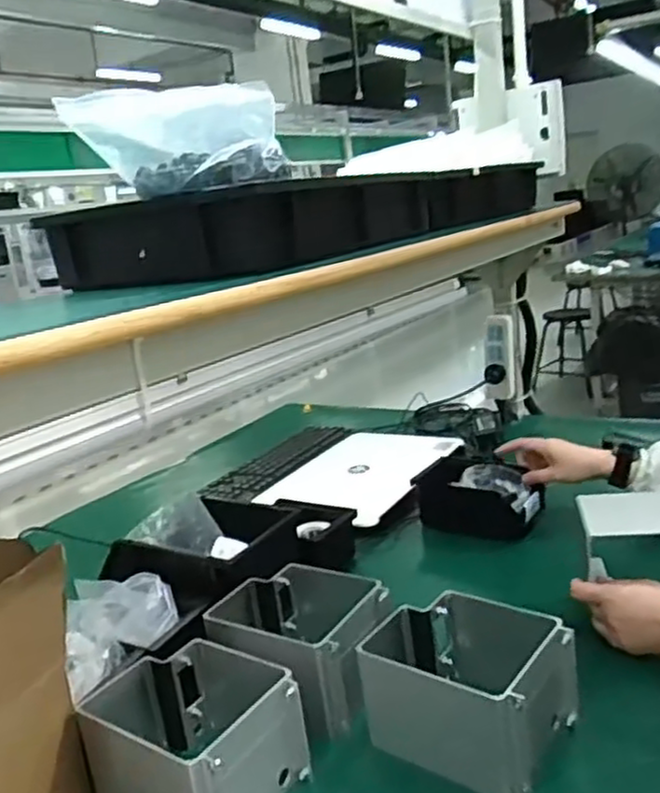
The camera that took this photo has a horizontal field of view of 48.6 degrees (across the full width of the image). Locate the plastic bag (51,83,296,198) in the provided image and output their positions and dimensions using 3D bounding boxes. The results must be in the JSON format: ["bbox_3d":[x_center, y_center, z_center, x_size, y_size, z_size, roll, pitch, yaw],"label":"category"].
[{"bbox_3d":[-0.128,-0.222,0.635,0.170,0.082,0.087,-6,15,2],"label":"plastic bag"}]

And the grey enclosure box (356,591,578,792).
[{"bbox_3d":[0.131,0.275,0.692,0.169,0.110,0.139,6,20,41],"label":"grey enclosure box"}]

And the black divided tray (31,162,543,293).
[{"bbox_3d":[0.049,-0.255,1.003,0.245,0.076,0.826,3,18,34],"label":"black divided tray"}]

